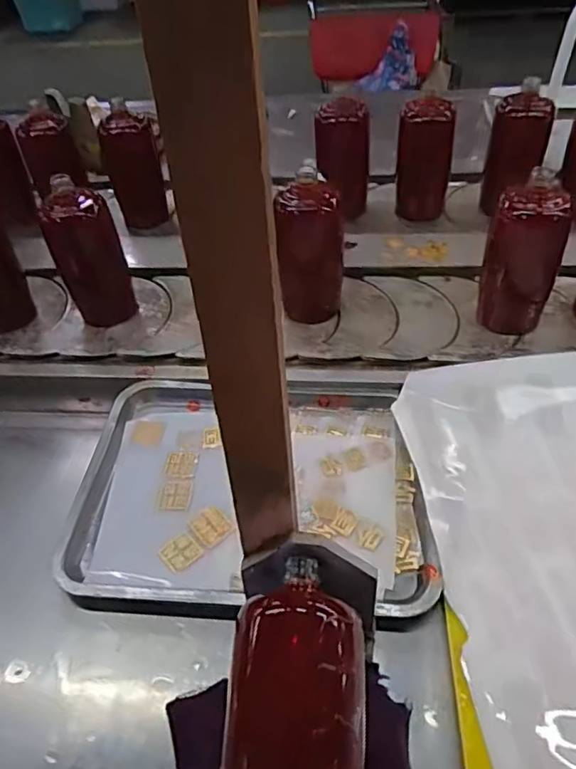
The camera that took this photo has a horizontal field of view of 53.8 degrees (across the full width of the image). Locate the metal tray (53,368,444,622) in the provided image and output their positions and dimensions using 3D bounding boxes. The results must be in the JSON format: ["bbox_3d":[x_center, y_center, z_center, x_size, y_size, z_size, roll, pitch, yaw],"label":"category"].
[{"bbox_3d":[-0.036,0.099,0.577,0.337,0.031,0.275,0,45,5],"label":"metal tray"}]

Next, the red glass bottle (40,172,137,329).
[{"bbox_3d":[-0.251,-0.158,0.728,0.080,0.179,0.066,-21,47,-16],"label":"red glass bottle"}]

